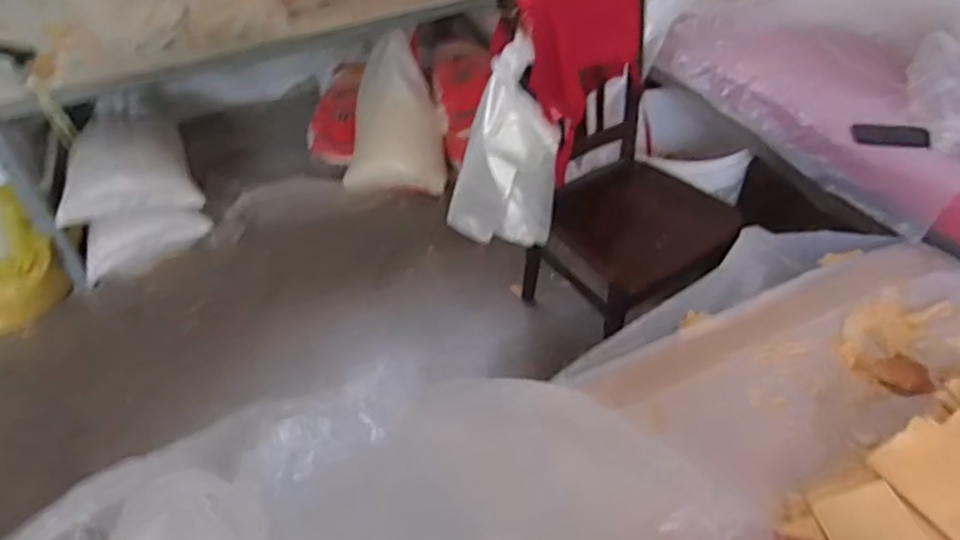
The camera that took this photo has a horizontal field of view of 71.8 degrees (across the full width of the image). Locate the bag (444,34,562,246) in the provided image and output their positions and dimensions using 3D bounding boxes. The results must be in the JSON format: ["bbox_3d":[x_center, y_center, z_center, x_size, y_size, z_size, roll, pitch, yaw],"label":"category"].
[{"bbox_3d":[0.054,-0.292,1.604,0.254,0.456,0.181,3,42,8],"label":"bag"}]

